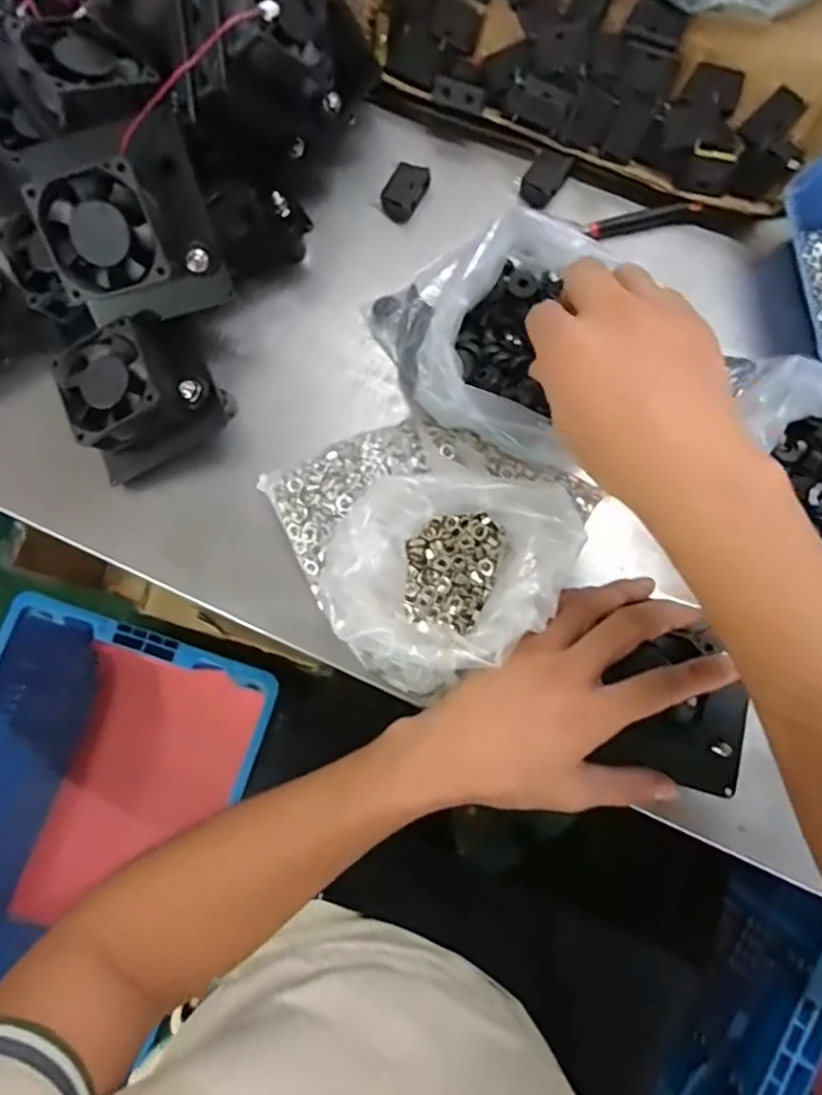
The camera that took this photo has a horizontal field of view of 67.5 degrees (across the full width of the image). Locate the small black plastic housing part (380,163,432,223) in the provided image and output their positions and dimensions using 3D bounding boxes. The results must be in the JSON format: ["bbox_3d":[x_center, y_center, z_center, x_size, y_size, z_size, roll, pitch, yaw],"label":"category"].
[{"bbox_3d":[-0.004,-0.247,0.427,0.025,0.020,0.034,29,81,5],"label":"small black plastic housing part"}]

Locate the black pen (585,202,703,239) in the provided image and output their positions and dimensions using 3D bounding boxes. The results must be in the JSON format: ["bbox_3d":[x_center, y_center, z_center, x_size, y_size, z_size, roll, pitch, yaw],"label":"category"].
[{"bbox_3d":[0.157,-0.223,0.418,0.077,0.007,0.011,-14,80,-3],"label":"black pen"}]

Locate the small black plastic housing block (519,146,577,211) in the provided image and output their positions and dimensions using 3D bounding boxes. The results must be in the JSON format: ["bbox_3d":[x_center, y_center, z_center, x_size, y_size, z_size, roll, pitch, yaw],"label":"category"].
[{"bbox_3d":[0.093,-0.255,0.426,0.026,0.011,0.042,32,81,5],"label":"small black plastic housing block"}]

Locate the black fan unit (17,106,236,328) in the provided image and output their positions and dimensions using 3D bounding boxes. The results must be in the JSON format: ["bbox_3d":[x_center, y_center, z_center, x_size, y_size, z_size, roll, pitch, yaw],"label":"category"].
[{"bbox_3d":[-0.159,-0.179,0.350,0.095,0.050,0.097,-19,121,1],"label":"black fan unit"}]

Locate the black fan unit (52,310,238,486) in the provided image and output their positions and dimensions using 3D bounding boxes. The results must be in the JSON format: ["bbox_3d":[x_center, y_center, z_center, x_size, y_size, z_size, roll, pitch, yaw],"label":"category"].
[{"bbox_3d":[-0.164,-0.094,0.384,0.089,0.053,0.081,-27,81,-5],"label":"black fan unit"}]

